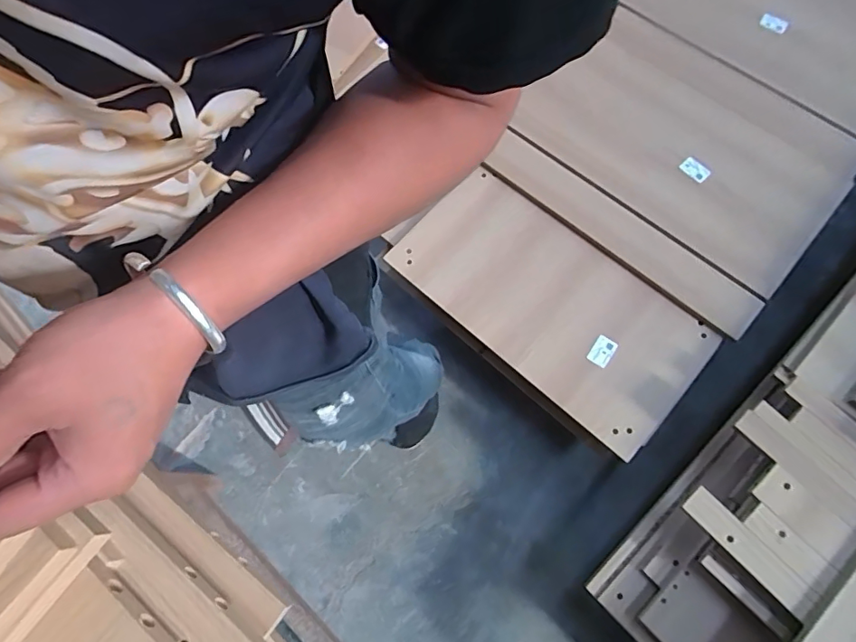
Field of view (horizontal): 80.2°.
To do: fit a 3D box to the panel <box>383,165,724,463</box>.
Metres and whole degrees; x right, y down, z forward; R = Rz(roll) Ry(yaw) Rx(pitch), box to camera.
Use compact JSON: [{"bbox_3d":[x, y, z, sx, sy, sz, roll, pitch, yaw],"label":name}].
[{"bbox_3d":[0.257,-0.040,1.084,0.637,0.026,0.323,42,80,12],"label":"panel"}]

